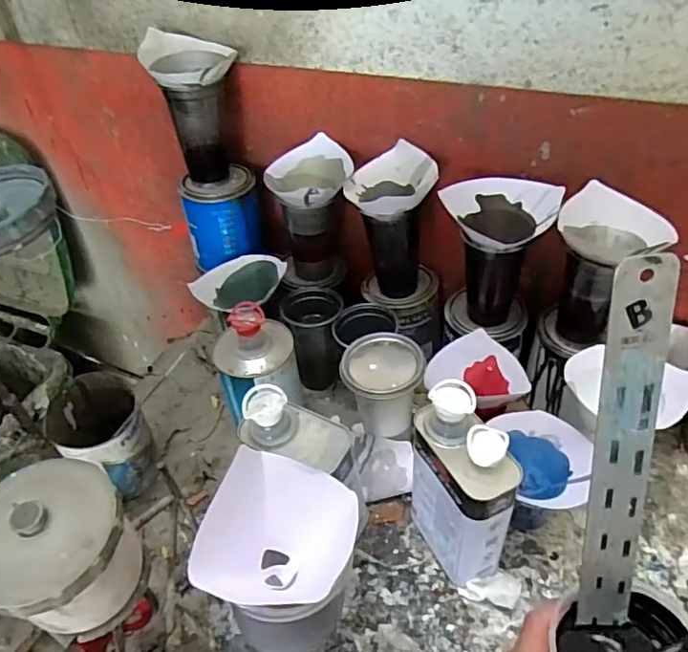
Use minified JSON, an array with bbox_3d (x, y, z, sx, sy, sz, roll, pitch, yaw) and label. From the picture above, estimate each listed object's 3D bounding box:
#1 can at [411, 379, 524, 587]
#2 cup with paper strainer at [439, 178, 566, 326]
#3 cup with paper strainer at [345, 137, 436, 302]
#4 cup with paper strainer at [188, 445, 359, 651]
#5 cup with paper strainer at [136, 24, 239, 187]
[{"bbox_3d":[0.124,0.173,0.582,0.067,0.221,0.125,-26,47,-21],"label":"can"},{"bbox_3d":[0.183,-0.084,0.693,0.128,0.173,0.094,14,46,19],"label":"cup with paper strainer"},{"bbox_3d":[0.063,-0.129,0.743,0.104,0.176,0.096,-2,43,2],"label":"cup with paper strainer"},{"bbox_3d":[-0.044,0.175,0.418,0.092,0.130,0.121,10,45,15],"label":"cup with paper strainer"},{"bbox_3d":[-0.188,-0.278,0.735,0.112,0.174,0.086,0,43,5],"label":"cup with paper strainer"}]

